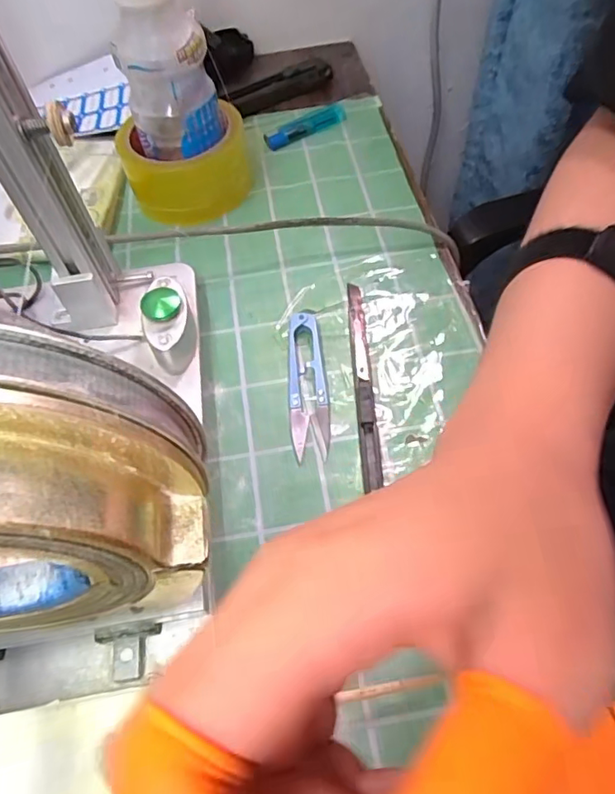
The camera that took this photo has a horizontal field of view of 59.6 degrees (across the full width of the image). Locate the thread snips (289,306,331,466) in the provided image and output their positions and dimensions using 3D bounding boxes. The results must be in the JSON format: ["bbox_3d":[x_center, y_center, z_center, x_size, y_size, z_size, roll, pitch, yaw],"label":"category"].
[{"bbox_3d":[0.000,-0.010,0.336,0.024,0.010,0.102,-5,57,1],"label":"thread snips"}]

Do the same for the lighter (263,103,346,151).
[{"bbox_3d":[0.000,-0.244,0.481,0.081,0.011,0.022,-28,60,-14],"label":"lighter"}]

